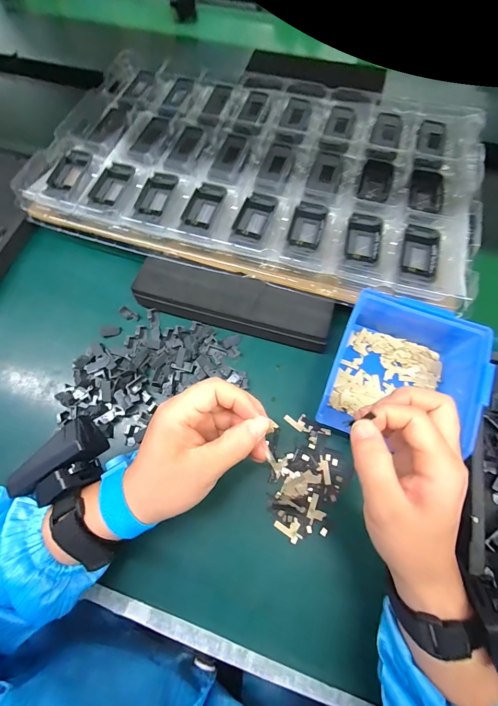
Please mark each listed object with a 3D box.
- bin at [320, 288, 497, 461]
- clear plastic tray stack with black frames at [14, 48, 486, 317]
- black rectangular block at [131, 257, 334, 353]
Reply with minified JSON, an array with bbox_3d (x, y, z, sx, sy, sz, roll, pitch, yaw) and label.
[{"bbox_3d":[0.145,0.021,0.303,0.125,0.061,0.132,21,73,13],"label":"bin"},{"bbox_3d":[0.012,-0.237,0.394,0.506,0.040,0.322,15,68,7],"label":"clear plastic tray stack with black frames"},{"bbox_3d":[-0.018,-0.056,0.345,0.212,0.026,0.057,13,68,5],"label":"black rectangular block"}]

